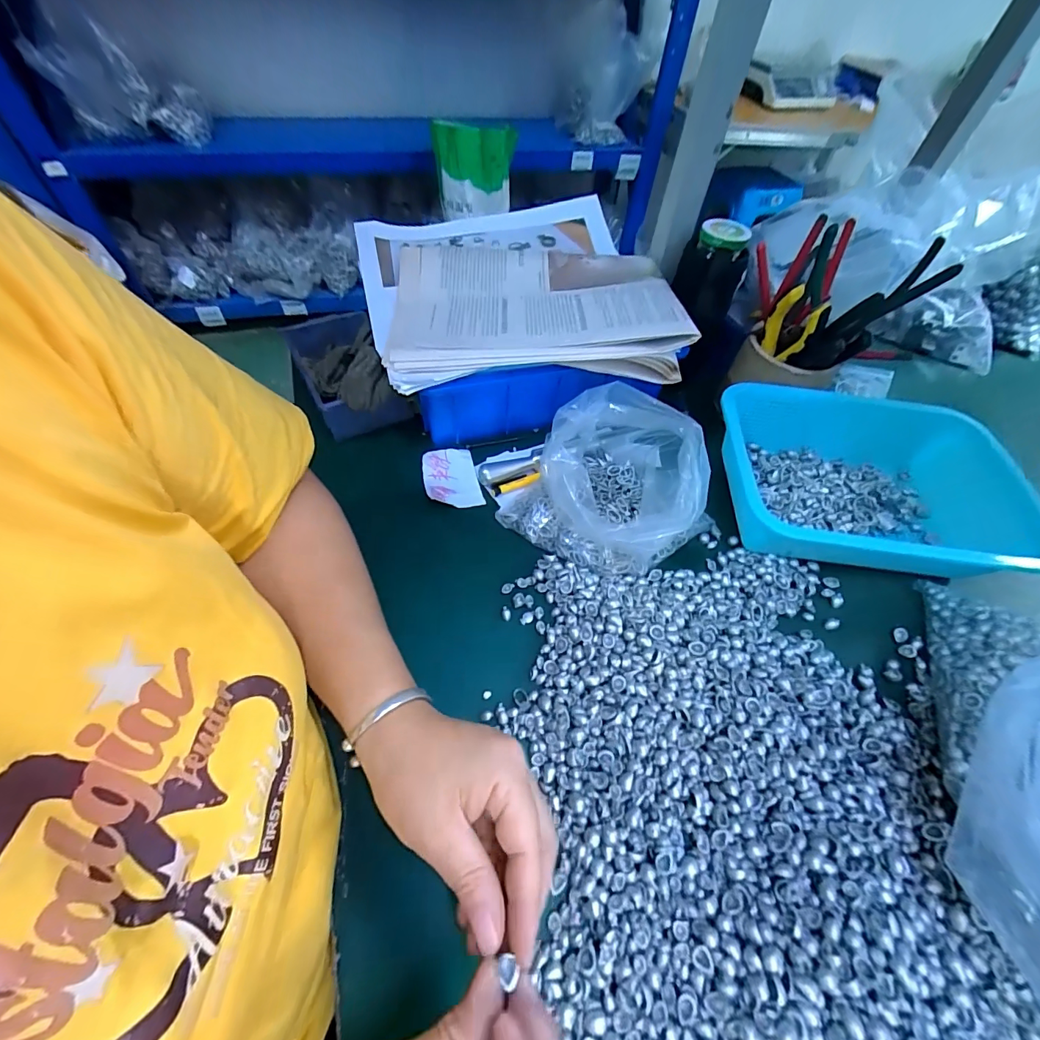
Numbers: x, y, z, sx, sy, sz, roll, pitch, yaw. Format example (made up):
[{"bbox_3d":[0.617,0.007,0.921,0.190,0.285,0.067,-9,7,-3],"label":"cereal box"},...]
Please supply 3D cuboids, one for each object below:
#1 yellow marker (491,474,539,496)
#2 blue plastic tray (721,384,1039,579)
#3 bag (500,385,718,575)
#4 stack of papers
[{"bbox_3d":[-0.004,-0.035,0.442,0.051,0.009,0.011,-16,57,-12],"label":"yellow marker"},{"bbox_3d":[0.337,-0.038,0.429,0.261,0.068,0.174,4,55,1],"label":"blue plastic tray"},{"bbox_3d":[0.093,-0.039,0.404,0.156,0.088,0.175,38,62,21],"label":"bag"},{"bbox_3d":[-0.008,-0.259,0.481,0.318,0.051,0.332,-8,55,-11],"label":"stack of papers"}]

